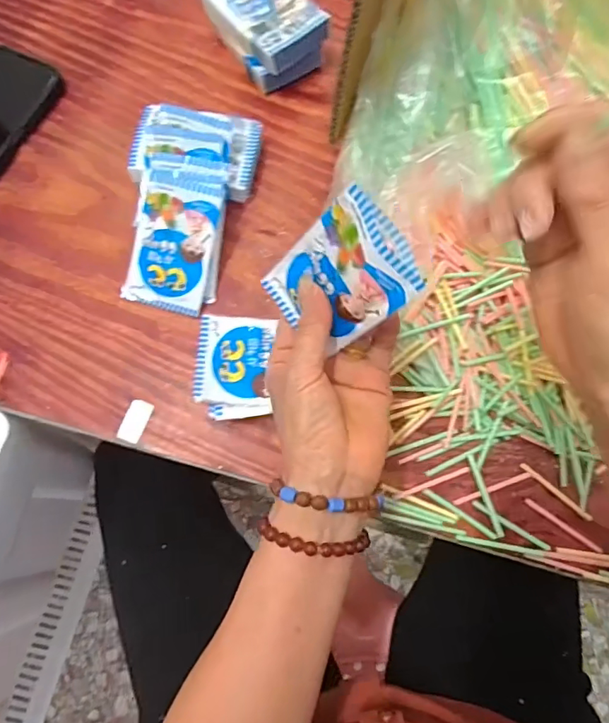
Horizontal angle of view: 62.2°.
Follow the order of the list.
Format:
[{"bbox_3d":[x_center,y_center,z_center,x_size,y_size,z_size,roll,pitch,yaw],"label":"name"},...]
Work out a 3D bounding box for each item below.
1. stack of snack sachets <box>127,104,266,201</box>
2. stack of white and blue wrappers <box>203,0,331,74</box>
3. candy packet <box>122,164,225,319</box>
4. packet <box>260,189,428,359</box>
[{"bbox_3d":[-0.094,-0.186,0.438,0.107,0.048,0.072,4,73,0],"label":"stack of snack sachets"},{"bbox_3d":[-0.033,-0.314,0.477,0.072,0.050,0.114,-40,78,-12],"label":"stack of white and blue wrappers"},{"bbox_3d":[-0.106,-0.097,0.413,0.067,0.014,0.108,15,101,4],"label":"candy packet"},{"bbox_3d":[0.018,-0.045,0.288,0.013,0.102,0.064,-33,91,-34],"label":"packet"}]

